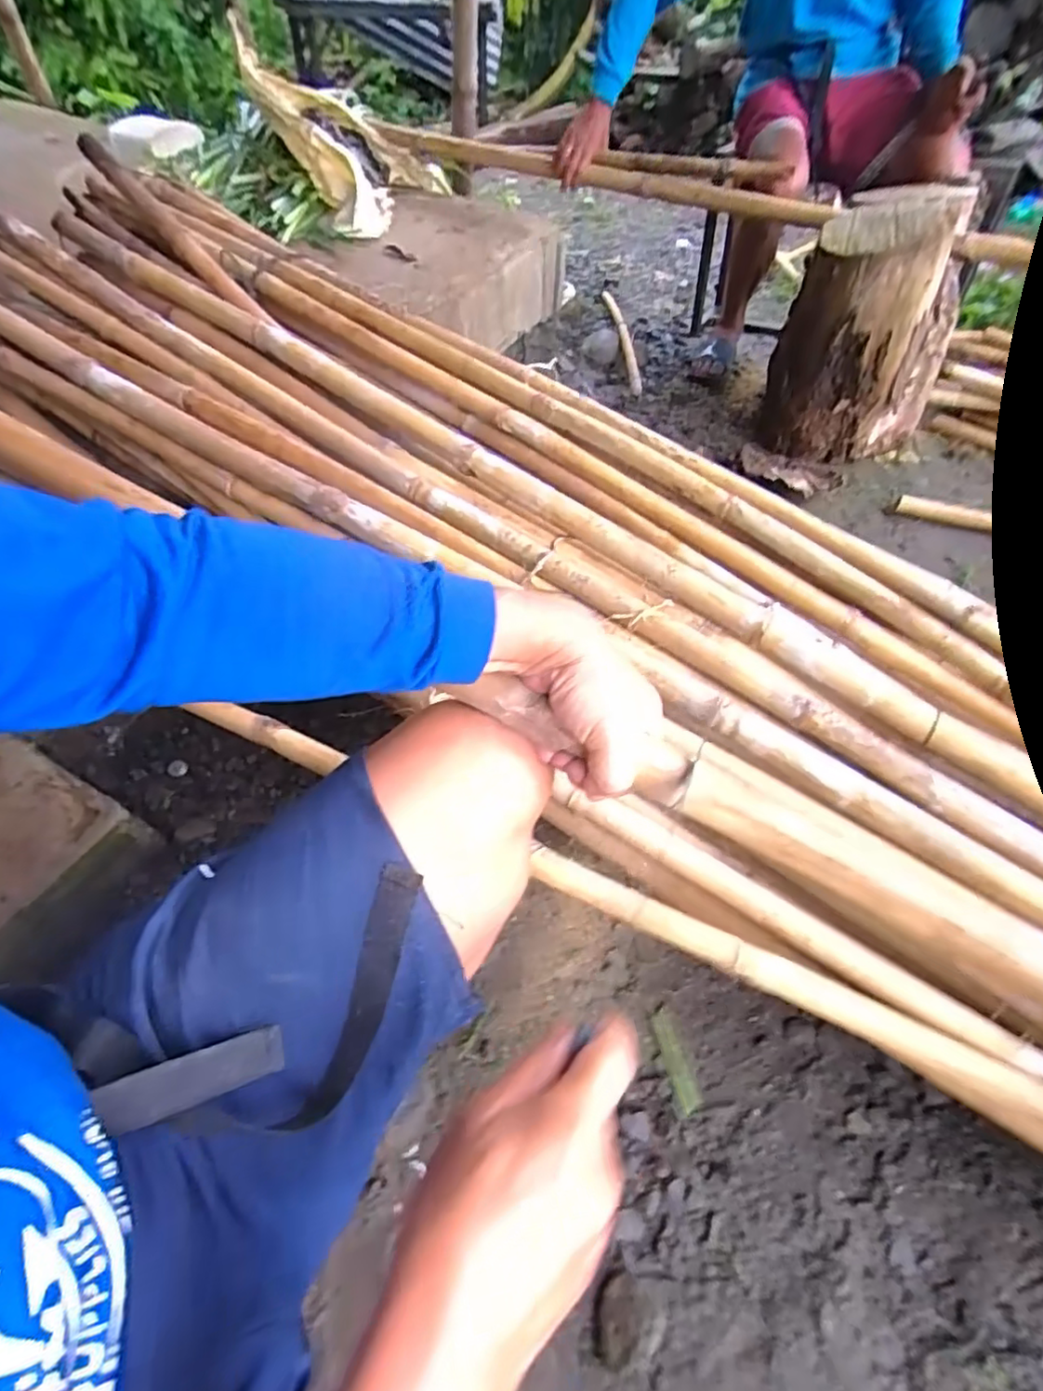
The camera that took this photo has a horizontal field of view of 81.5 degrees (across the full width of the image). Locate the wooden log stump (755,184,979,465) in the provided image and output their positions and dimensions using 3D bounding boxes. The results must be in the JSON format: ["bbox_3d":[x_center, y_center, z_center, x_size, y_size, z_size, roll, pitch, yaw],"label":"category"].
[{"bbox_3d":[0.676,-0.699,1.192,0.304,0.408,0.263,-36,62,-24],"label":"wooden log stump"}]

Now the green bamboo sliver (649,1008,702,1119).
[{"bbox_3d":[0.164,0.390,0.646,0.028,0.010,0.096,-12,50,-5],"label":"green bamboo sliver"}]

